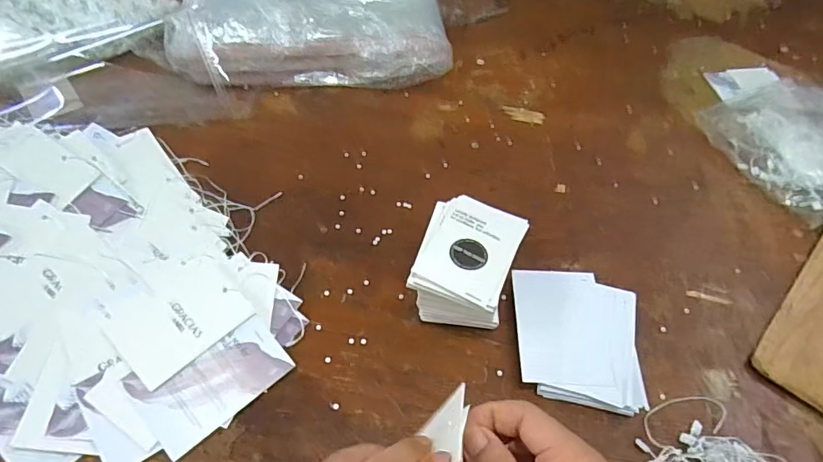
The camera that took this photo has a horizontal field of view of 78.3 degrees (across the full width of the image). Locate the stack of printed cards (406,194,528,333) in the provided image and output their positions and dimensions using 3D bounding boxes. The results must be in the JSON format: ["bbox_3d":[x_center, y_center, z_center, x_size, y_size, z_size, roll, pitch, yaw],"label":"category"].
[{"bbox_3d":[0.045,0.031,0.416,0.075,0.063,0.097,17,52,11],"label":"stack of printed cards"}]

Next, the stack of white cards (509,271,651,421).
[{"bbox_3d":[0.133,0.085,0.406,0.097,0.018,0.114,4,51,1],"label":"stack of white cards"}]

